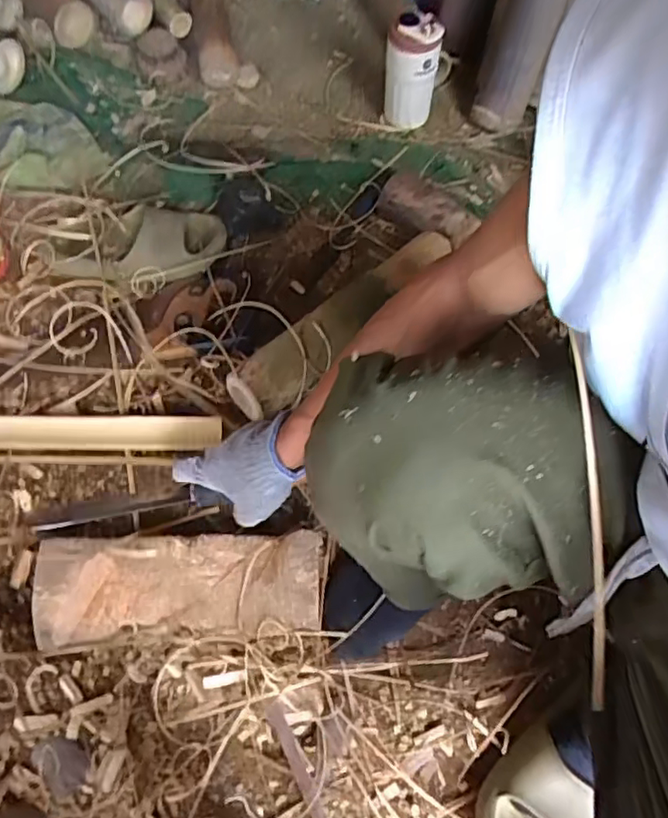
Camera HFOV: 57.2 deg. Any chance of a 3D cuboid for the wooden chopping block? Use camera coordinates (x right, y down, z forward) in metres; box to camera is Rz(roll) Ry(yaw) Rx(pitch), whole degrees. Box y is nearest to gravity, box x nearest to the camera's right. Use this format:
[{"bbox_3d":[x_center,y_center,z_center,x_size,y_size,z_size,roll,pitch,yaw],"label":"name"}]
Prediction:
[{"bbox_3d":[-0.159,0.188,0.653,0.286,0.065,0.100,-3,64,-5],"label":"wooden chopping block"}]

